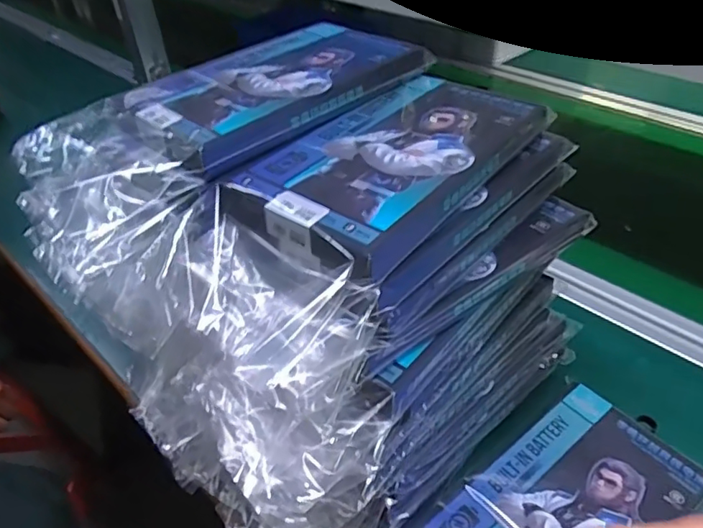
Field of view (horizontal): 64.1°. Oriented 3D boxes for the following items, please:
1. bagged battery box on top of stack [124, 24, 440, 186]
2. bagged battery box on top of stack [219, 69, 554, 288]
[{"bbox_3d":[-0.045,-0.108,0.337,0.166,0.022,0.095,-33,48,-31],"label":"bagged battery box on top of stack"},{"bbox_3d":[0.028,-0.052,0.294,0.095,0.020,0.168,29,50,33],"label":"bagged battery box on top of stack"}]

